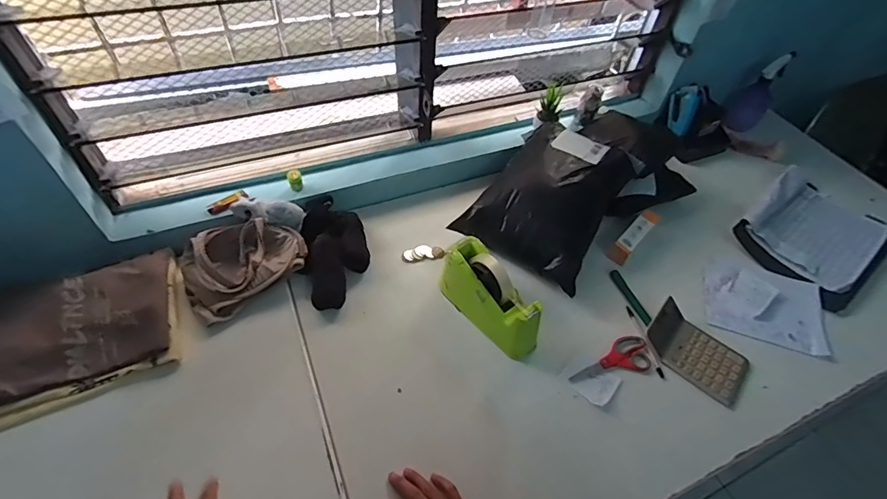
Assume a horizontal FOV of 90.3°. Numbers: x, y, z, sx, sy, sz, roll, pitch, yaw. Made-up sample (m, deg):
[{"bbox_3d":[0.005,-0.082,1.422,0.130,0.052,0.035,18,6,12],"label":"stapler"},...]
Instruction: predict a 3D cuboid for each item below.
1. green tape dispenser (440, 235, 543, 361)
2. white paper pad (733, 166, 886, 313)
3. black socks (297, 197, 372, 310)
[{"bbox_3d":[0.078,0.083,0.743,0.074,0.114,0.196,-25,58,-23],"label":"green tape dispenser"},{"bbox_3d":[0.790,-0.041,0.932,0.324,0.028,0.242,-30,60,-26],"label":"white paper pad"},{"bbox_3d":[-0.200,-0.007,0.813,0.115,0.060,0.226,-3,52,-7],"label":"black socks"}]

